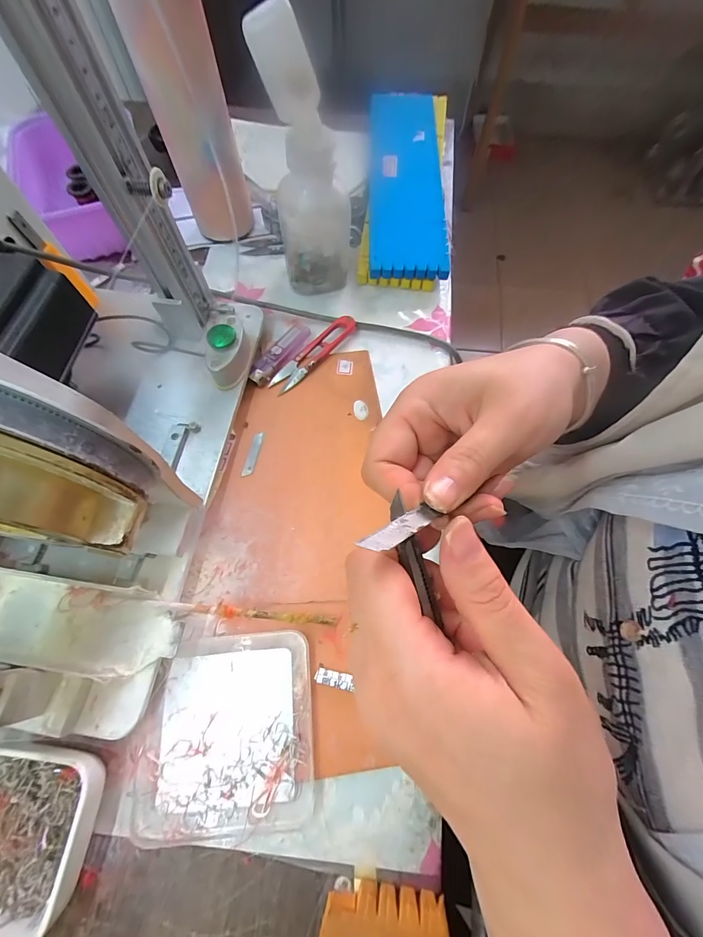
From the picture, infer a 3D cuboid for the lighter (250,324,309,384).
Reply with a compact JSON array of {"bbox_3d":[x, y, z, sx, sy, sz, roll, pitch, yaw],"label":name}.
[{"bbox_3d":[-0.066,-0.106,0.346,0.020,0.013,0.072,31,70,12],"label":"lighter"}]

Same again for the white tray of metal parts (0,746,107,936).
[{"bbox_3d":[-0.192,0.205,0.211,0.084,0.028,0.082,5,67,2],"label":"white tray of metal parts"}]

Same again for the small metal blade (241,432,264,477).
[{"bbox_3d":[-0.083,-0.013,0.314,0.009,0.004,0.040,10,67,4],"label":"small metal blade"}]

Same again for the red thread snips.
[{"bbox_3d":[-0.037,-0.109,0.348,0.024,0.014,0.099,39,72,15],"label":"red thread snips"}]

